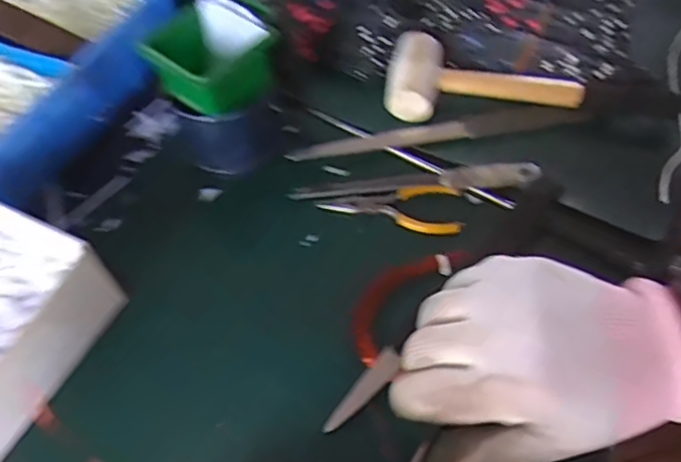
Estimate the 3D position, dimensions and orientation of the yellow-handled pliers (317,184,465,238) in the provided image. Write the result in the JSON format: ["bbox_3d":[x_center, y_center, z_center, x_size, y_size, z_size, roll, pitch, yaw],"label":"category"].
[{"bbox_3d":[0.044,-0.021,0.521,0.118,0.011,0.046,3,56,6],"label":"yellow-handled pliers"}]

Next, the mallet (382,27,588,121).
[{"bbox_3d":[0.133,-0.136,0.561,0.177,0.039,0.081,14,58,13],"label":"mallet"}]

